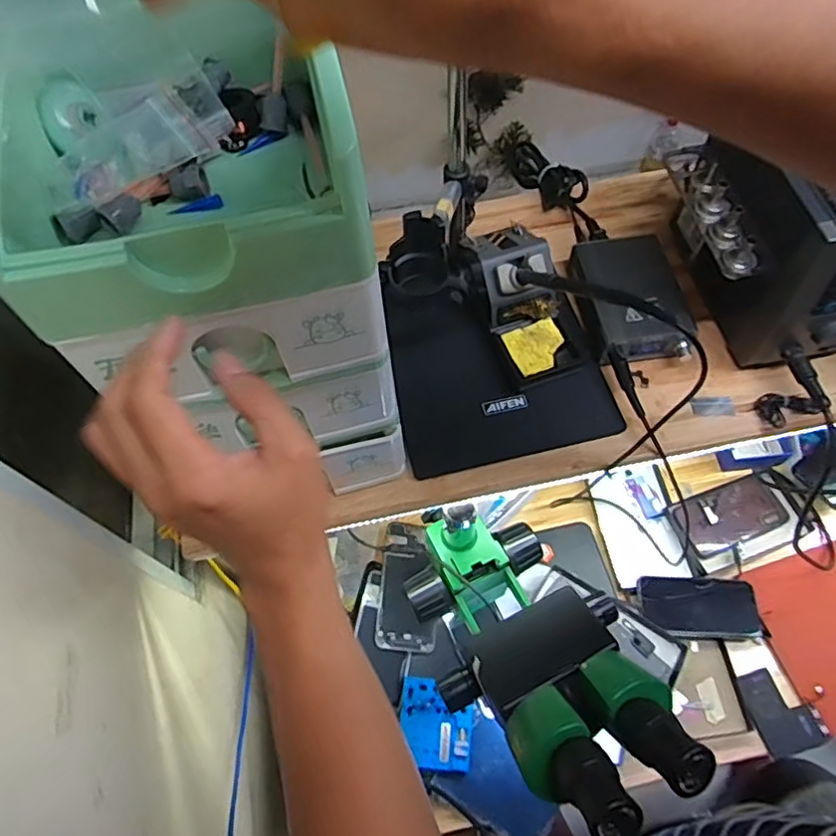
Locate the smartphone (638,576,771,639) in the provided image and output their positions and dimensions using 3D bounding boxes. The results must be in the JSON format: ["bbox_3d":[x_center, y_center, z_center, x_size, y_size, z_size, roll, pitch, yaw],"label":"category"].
[{"bbox_3d":[0.350,0.232,0.745,0.141,0.015,0.068,2,63,5],"label":"smartphone"}]

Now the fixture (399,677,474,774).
[{"bbox_3d":[0.020,0.348,0.689,0.080,0.012,0.091,7,63,7],"label":"fixture"}]

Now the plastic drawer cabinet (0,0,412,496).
[{"bbox_3d":[-0.127,-0.118,0.443,0.179,0.315,0.255,-13,62,-3],"label":"plastic drawer cabinet"}]

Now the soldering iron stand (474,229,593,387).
[{"bbox_3d":[0.103,-0.113,0.588,0.080,0.071,0.155,-21,63,-7],"label":"soldering iron stand"}]

